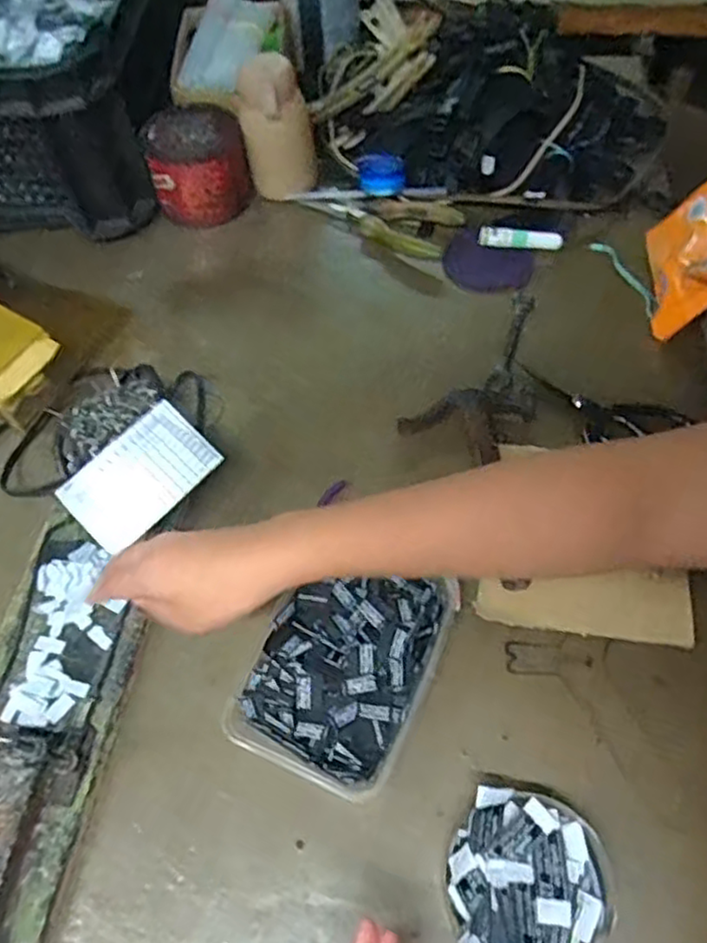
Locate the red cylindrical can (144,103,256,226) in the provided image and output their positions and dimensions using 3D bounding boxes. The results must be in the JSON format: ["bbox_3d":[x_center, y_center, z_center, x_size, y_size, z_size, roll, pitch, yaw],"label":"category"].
[{"bbox_3d":[-0.174,-0.347,0.776,0.104,0.083,0.104,-1,59,2],"label":"red cylindrical can"}]

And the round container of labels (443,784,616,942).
[{"bbox_3d":[0.104,0.256,0.418,0.097,0.054,0.113,25,64,15],"label":"round container of labels"}]

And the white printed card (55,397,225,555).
[{"bbox_3d":[-0.151,0.001,0.498,0.063,0.006,0.103,45,66,-2],"label":"white printed card"}]

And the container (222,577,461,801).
[{"bbox_3d":[-0.006,0.136,0.498,0.117,0.035,0.159,21,63,13],"label":"container"}]

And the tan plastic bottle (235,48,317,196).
[{"bbox_3d":[-0.080,-0.367,0.754,0.077,0.135,0.066,-10,60,-4],"label":"tan plastic bottle"}]

